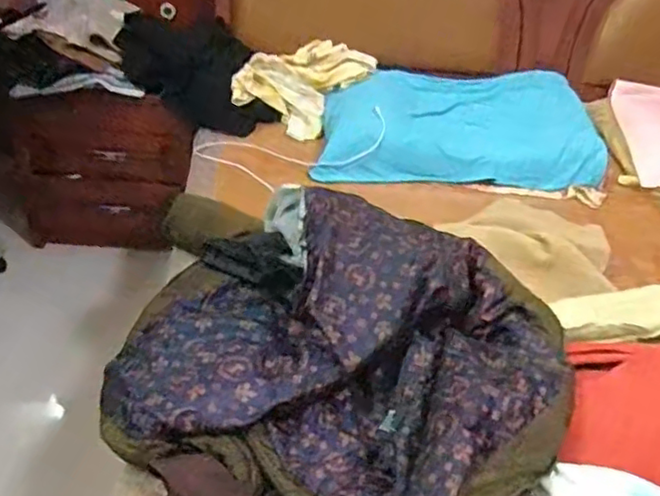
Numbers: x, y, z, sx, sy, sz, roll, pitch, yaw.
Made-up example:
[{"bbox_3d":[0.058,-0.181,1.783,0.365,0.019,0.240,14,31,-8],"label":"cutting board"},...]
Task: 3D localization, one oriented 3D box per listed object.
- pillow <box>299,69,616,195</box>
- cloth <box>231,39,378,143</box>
[{"bbox_3d":[0.308,-0.288,1.500,0.680,0.165,0.321,1,37,-9],"label":"pillow"},{"bbox_3d":[-0.070,-0.427,1.582,0.265,0.070,0.316,31,72,6],"label":"cloth"}]

